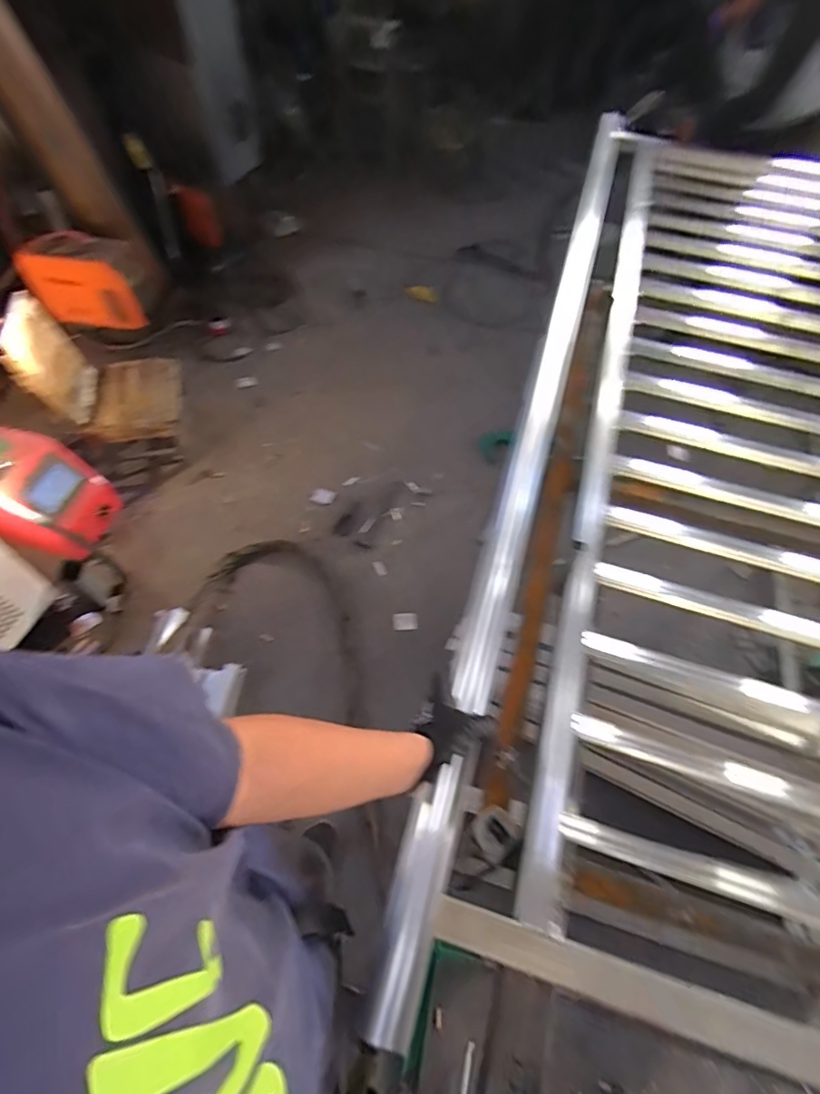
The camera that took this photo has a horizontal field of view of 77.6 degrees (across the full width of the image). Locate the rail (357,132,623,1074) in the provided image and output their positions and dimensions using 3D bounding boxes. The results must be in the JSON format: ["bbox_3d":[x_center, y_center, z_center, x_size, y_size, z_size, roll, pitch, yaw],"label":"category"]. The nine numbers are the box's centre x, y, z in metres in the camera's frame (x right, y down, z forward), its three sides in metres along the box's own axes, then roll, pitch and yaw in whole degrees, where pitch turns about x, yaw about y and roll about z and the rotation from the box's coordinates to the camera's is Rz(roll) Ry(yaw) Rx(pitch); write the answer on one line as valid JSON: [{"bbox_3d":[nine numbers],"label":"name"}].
[{"bbox_3d":[0.321,-0.439,1.115,0.073,0.044,2.154,17,58,6],"label":"rail"}]

